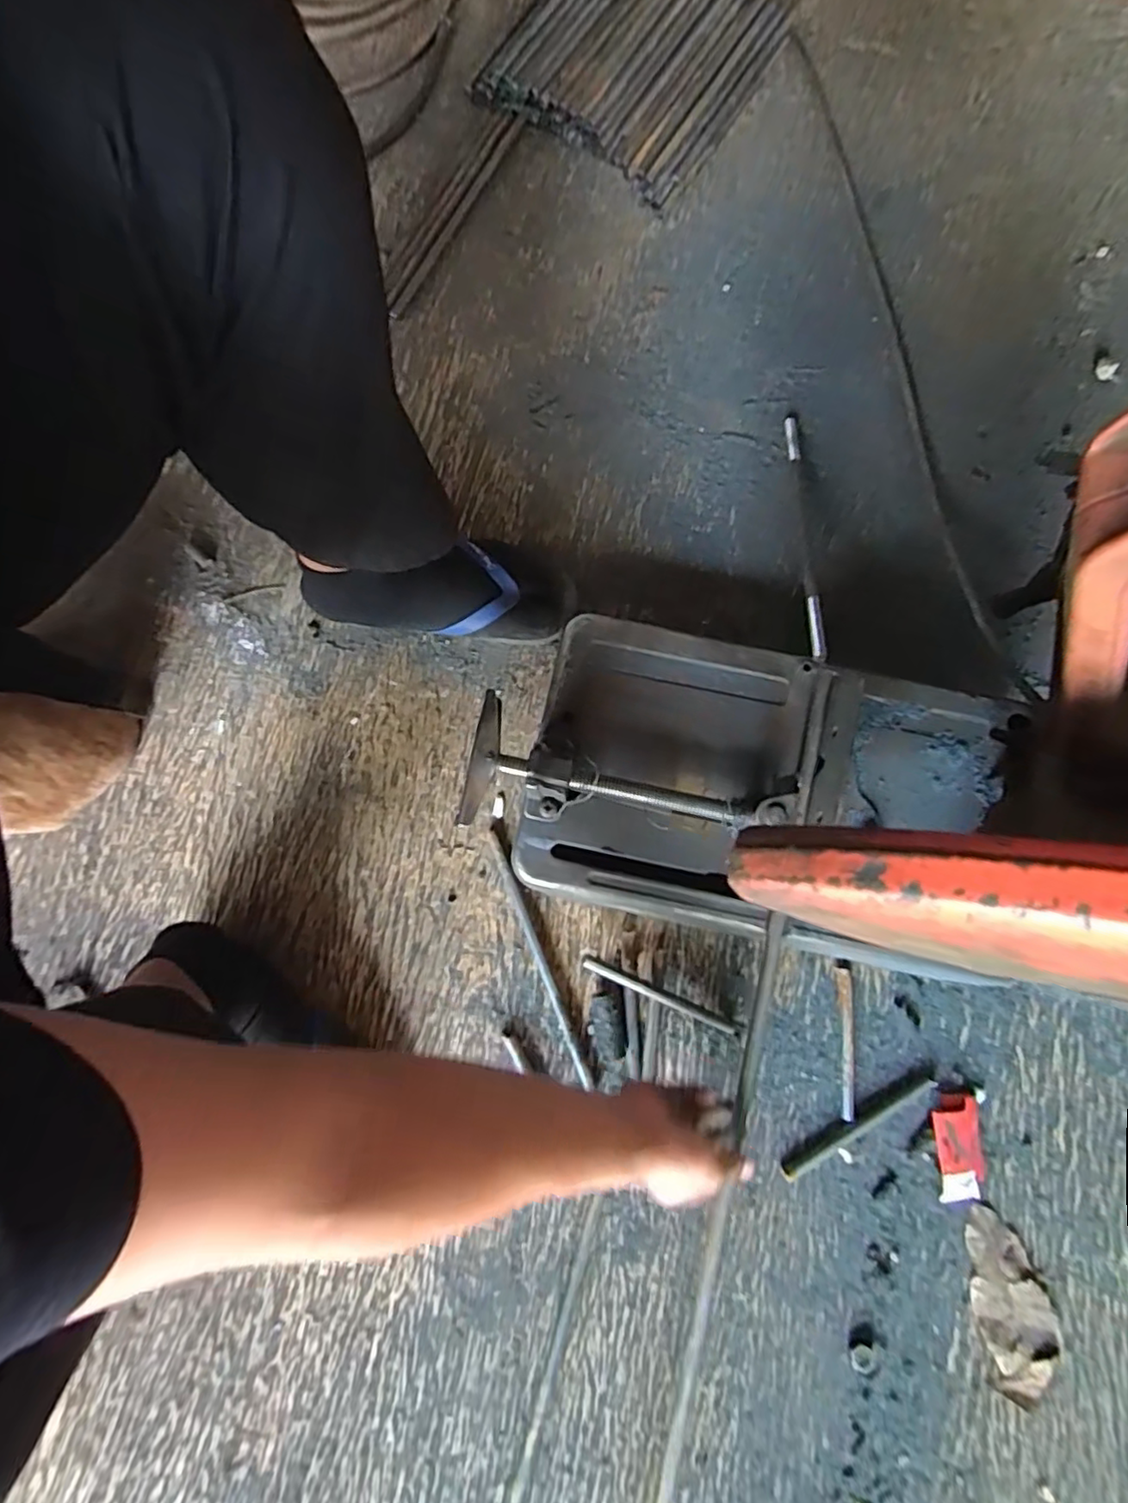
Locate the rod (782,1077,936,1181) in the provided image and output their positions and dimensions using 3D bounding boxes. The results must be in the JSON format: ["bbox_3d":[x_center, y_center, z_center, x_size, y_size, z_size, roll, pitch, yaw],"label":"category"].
[{"bbox_3d":[0.264,0.334,0.570,0.158,0.011,0.016,-29,81,-4],"label":"rod"}]

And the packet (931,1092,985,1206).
[{"bbox_3d":[0.350,0.352,0.565,0.043,0.015,0.087,-4,80,0],"label":"packet"}]

